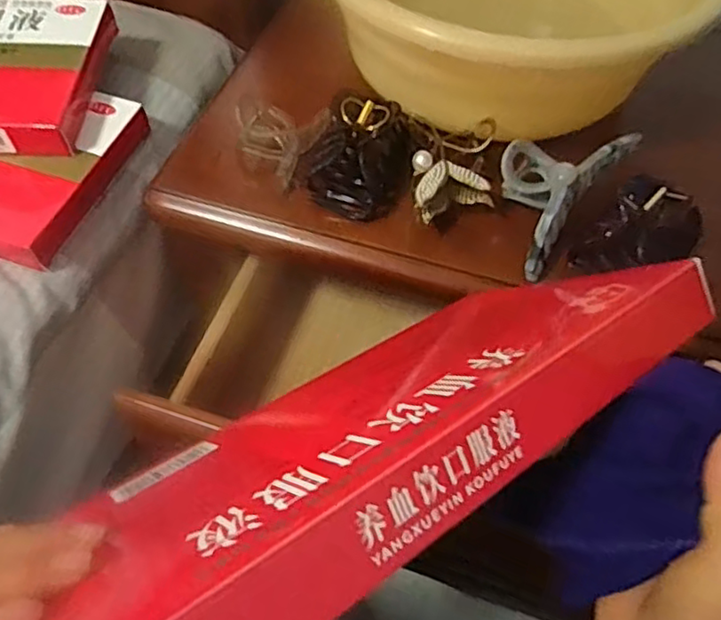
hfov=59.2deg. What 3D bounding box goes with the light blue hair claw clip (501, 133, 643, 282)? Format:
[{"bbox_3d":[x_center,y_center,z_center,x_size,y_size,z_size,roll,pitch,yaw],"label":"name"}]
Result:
[{"bbox_3d":[0.126,-0.084,0.431,0.065,0.042,0.117,35,62,20],"label":"light blue hair claw clip"}]

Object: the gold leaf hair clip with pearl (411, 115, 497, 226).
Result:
[{"bbox_3d":[0.065,-0.106,0.447,0.055,0.027,0.099,4,56,1],"label":"gold leaf hair clip with pearl"}]

